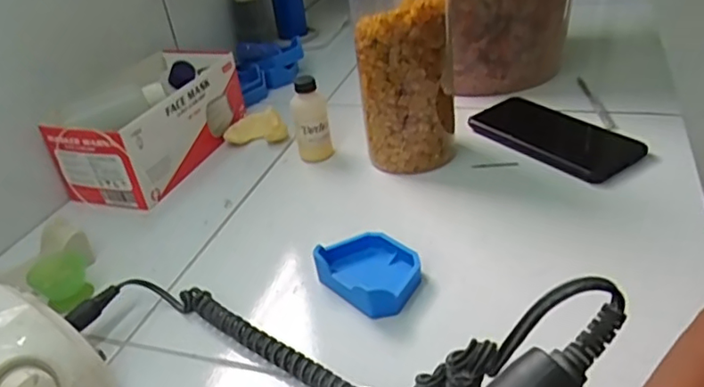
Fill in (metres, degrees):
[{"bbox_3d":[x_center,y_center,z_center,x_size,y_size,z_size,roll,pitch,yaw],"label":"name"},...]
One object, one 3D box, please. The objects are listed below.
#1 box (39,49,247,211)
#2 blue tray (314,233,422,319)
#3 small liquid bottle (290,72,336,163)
[{"bbox_3d":[-0.208,-0.080,0.636,0.103,0.087,0.211,6,36,21],"label":"box"},{"bbox_3d":[0.015,0.057,0.438,0.062,0.023,0.080,-28,38,-28],"label":"blue tray"},{"bbox_3d":[-0.042,-0.076,0.599,0.036,0.084,0.030,-12,33,-7],"label":"small liquid bottle"}]

